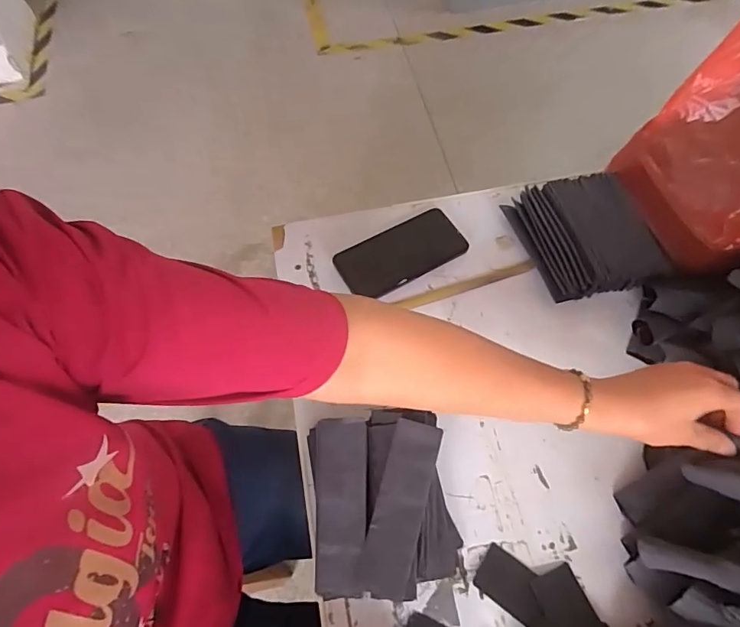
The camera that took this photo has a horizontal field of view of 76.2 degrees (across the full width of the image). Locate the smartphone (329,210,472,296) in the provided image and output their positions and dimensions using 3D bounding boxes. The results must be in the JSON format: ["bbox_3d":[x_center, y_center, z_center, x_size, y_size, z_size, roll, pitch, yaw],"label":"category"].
[{"bbox_3d":[0.040,-0.077,0.604,0.164,0.006,0.077,-28,72,-14],"label":"smartphone"}]

